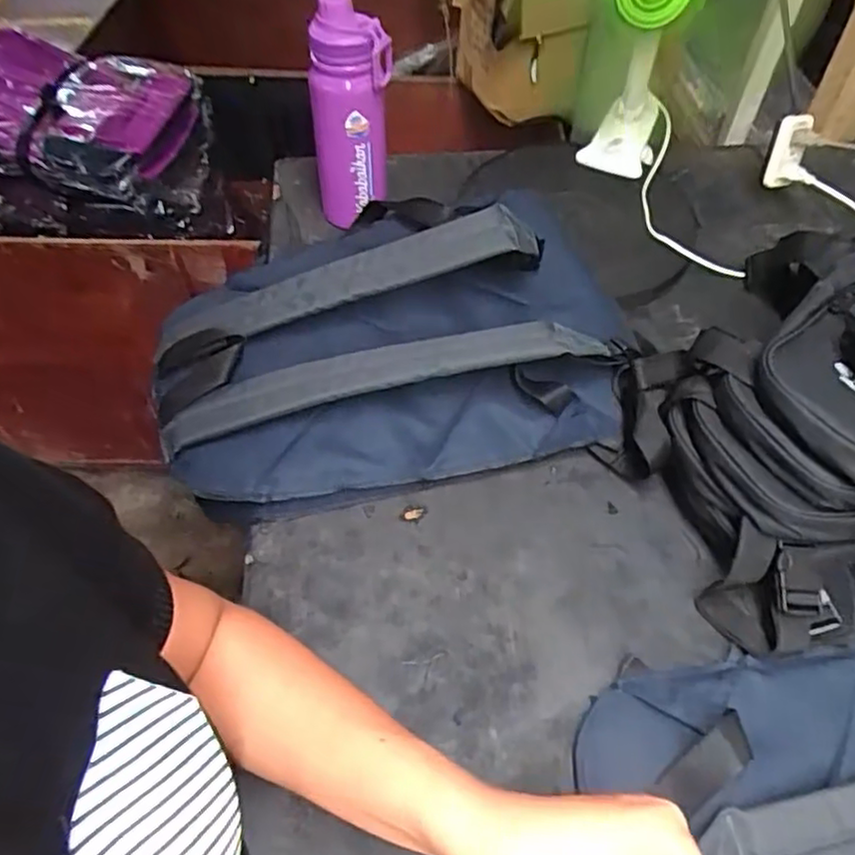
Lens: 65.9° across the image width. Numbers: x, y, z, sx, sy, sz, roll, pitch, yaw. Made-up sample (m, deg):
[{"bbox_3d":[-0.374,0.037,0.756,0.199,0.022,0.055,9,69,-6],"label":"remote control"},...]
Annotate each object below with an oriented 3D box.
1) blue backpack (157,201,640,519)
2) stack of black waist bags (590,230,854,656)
[{"bbox_3d":[-0.033,-0.105,0.625,0.435,0.109,0.327,-11,52,-10],"label":"blue backpack"},{"bbox_3d":[0.375,-0.018,0.524,0.388,0.165,0.234,-14,53,-13],"label":"stack of black waist bags"}]

